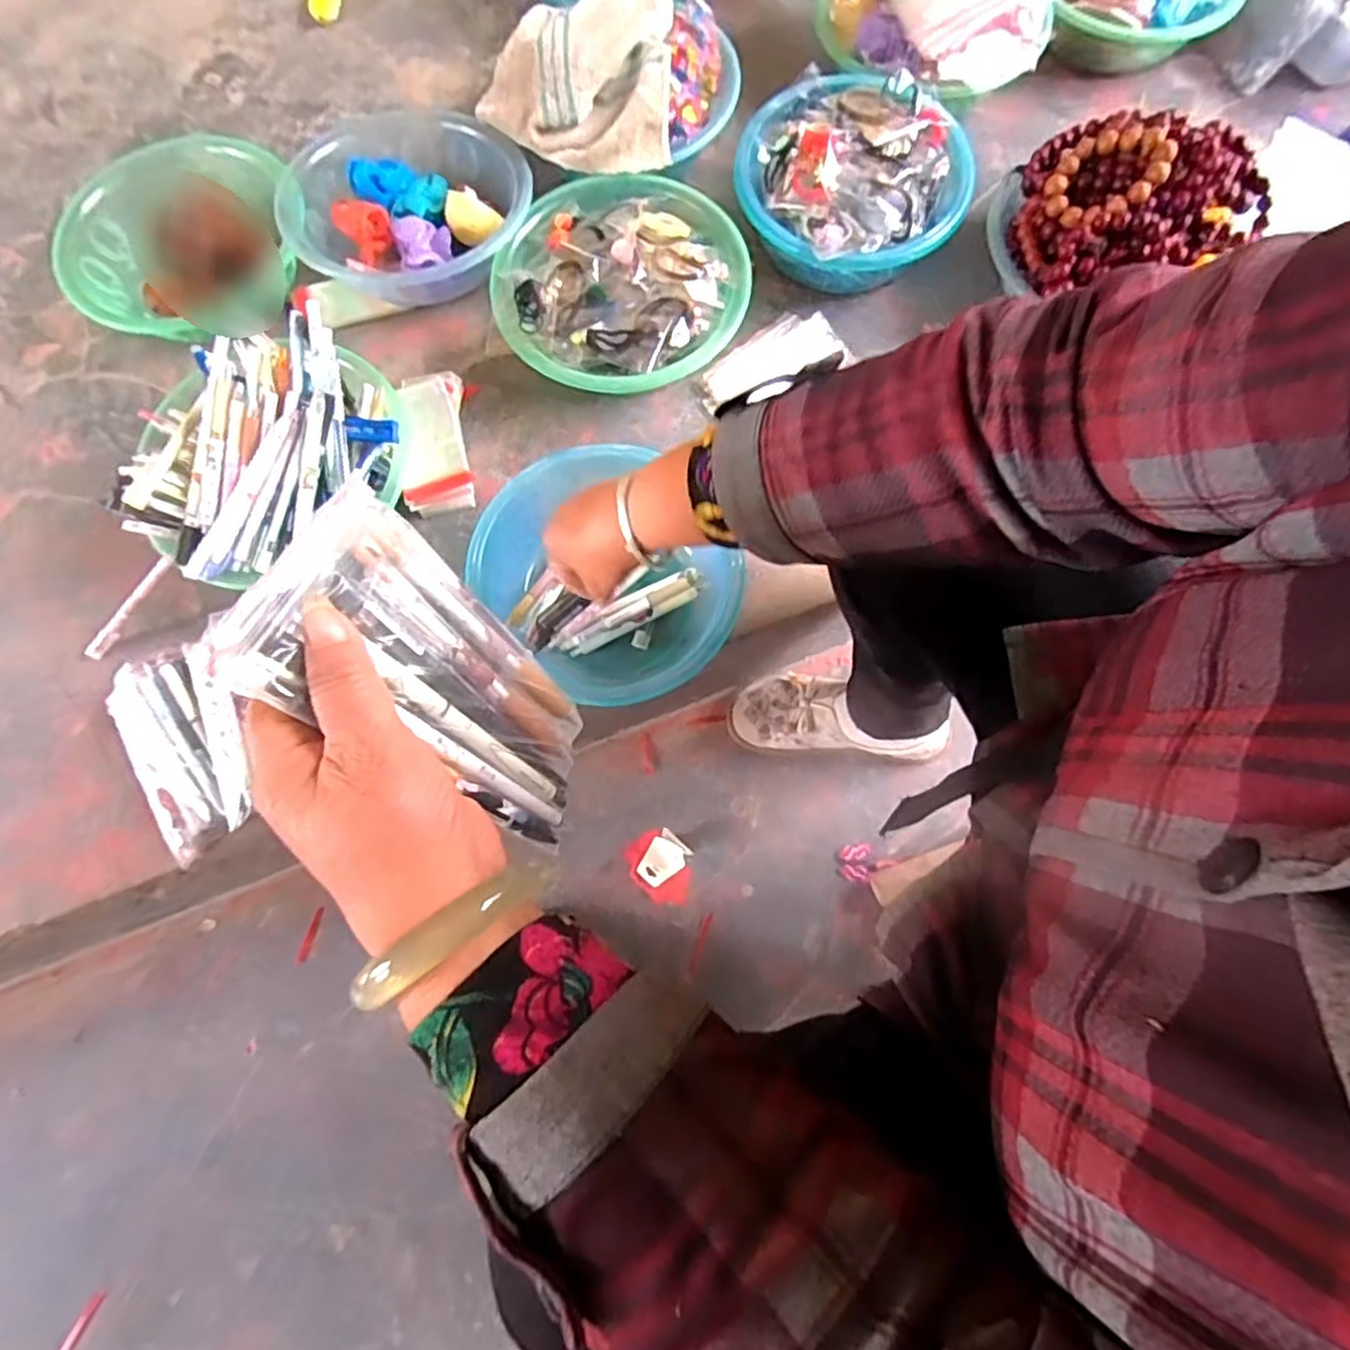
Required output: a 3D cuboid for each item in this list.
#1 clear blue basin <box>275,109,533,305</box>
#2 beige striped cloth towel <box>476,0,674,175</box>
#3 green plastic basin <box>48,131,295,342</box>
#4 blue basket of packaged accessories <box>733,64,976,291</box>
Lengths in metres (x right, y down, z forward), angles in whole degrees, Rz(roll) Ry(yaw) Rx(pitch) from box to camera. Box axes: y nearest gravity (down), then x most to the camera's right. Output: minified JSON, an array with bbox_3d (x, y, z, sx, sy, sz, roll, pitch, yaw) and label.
[{"bbox_3d":[-0.258,-0.461,0.713,0.222,0.081,0.228,0,73,1],"label":"clear blue basin"},{"bbox_3d":[-0.099,-0.595,0.683,0.189,0.057,0.203,0,73,1],"label":"beige striped cloth towel"},{"bbox_3d":[-0.499,-0.433,0.716,0.200,0.088,0.200,0,73,1],"label":"green plastic basin"},{"bbox_3d":[0.173,-0.482,0.692,0.214,0.095,0.214,16,74,6],"label":"blue basket of packaged accessories"}]

